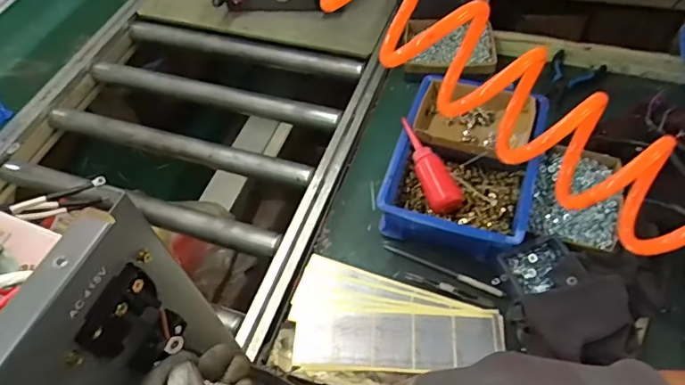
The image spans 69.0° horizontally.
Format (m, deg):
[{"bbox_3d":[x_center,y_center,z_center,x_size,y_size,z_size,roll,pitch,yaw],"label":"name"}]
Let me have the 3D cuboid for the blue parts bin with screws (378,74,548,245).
[{"bbox_3d":[0.201,-0.050,0.797,0.217,0.088,0.316,15,57,14],"label":"blue parts bin with screws"}]

